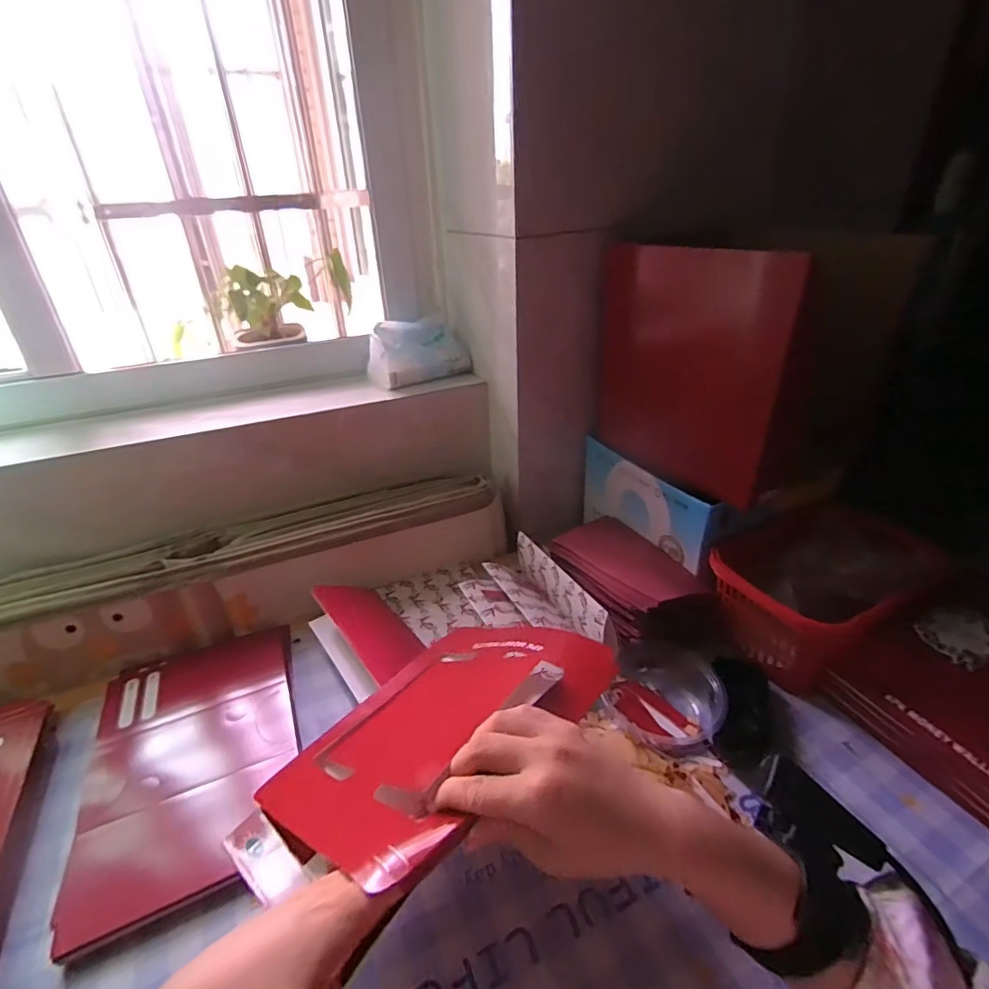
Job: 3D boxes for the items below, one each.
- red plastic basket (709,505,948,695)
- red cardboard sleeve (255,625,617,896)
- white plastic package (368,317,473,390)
[{"bbox_3d":[0.328,0.102,0.555,0.155,0.117,0.155,-21,35,-30],"label":"red plastic basket"},{"bbox_3d":[-0.044,0.168,0.390,0.200,0.021,0.219,-10,15,47],"label":"red cardboard sleeve"},{"bbox_3d":[-0.114,-0.208,0.744,0.141,0.074,0.081,-18,33,-25],"label":"white plastic package"}]

